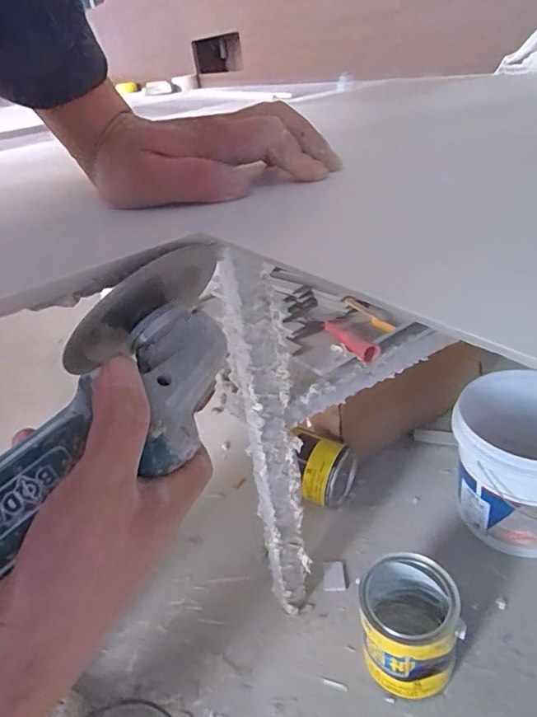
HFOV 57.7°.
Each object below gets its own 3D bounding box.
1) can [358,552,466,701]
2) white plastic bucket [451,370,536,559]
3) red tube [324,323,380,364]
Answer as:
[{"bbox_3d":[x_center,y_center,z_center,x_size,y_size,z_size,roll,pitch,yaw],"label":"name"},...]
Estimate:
[{"bbox_3d":[0.215,0.412,0.753,0.136,0.165,0.144,-7,35,5],"label":"can"},{"bbox_3d":[0.476,0.205,0.911,0.247,0.271,0.235,-7,35,5],"label":"white plastic bucket"},{"bbox_3d":[0.118,-0.024,0.696,0.027,0.028,0.102,-25,38,-21],"label":"red tube"}]

